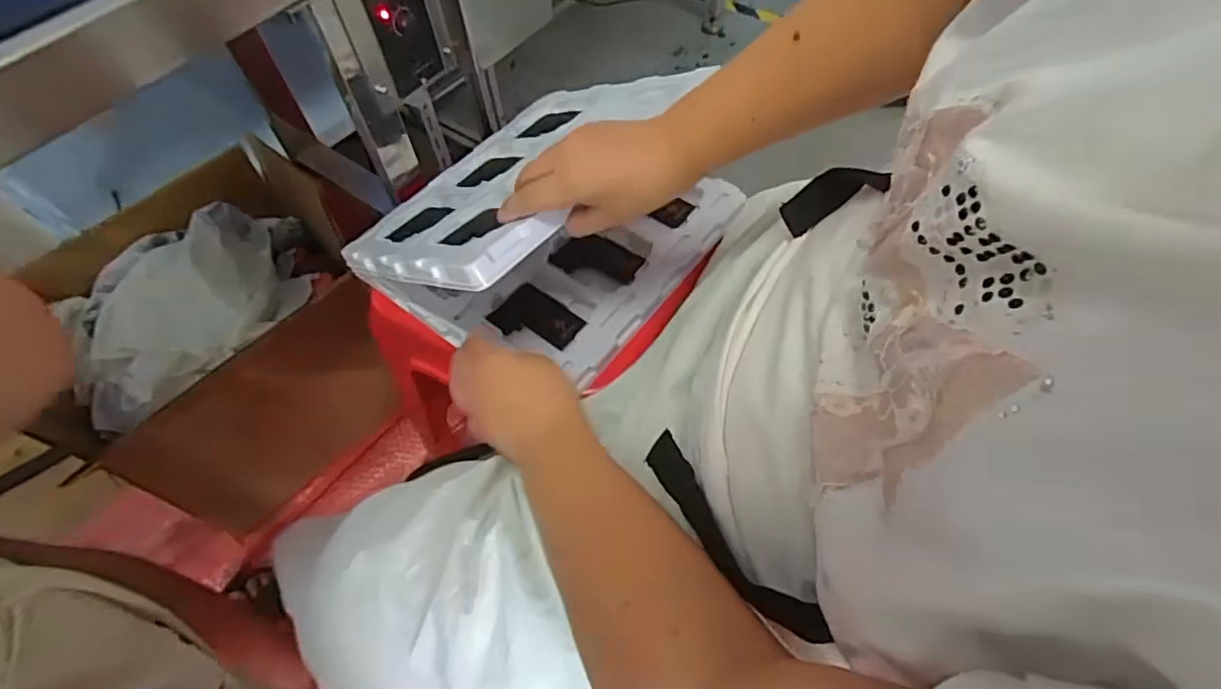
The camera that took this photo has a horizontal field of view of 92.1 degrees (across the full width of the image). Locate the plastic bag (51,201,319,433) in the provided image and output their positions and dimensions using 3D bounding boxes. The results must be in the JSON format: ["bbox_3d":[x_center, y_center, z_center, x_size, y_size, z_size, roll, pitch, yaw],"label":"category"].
[{"bbox_3d":[-0.571,-0.062,0.793,0.332,0.123,0.259,-35,61,-18],"label":"plastic bag"}]

